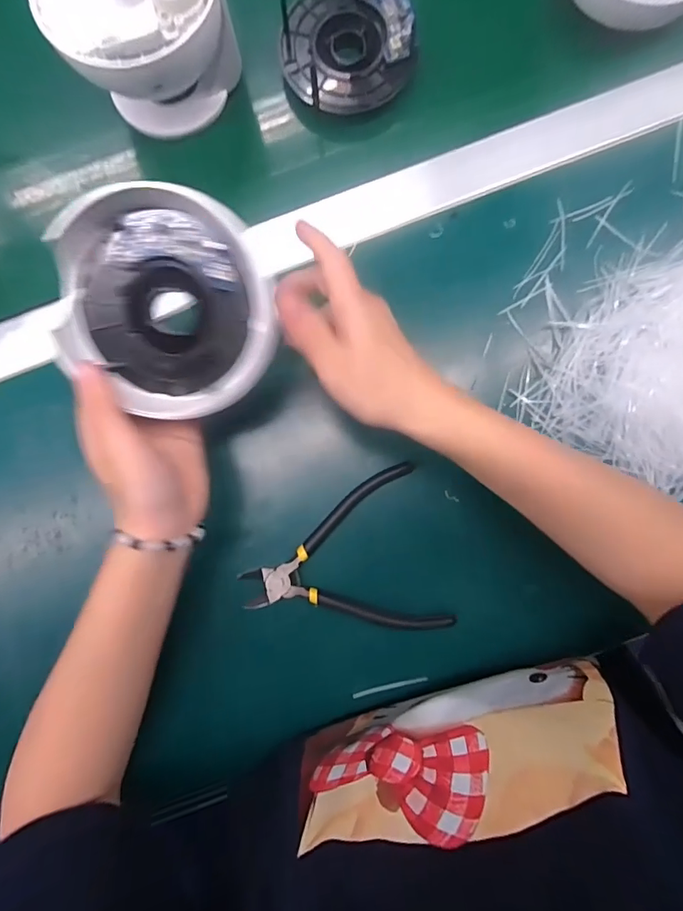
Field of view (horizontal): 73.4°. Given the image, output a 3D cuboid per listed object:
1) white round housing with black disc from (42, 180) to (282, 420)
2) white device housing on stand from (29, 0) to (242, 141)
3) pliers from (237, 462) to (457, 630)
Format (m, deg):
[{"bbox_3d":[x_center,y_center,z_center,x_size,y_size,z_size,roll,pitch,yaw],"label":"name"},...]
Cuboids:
[{"bbox_3d":[-0.103,-0.087,0.273,0.120,0.052,0.120,-1,105,-4],"label":"white round housing with black disc"},{"bbox_3d":[-0.144,-0.313,0.304,0.118,0.121,0.135,-33,90,3],"label":"white device housing on stand"},{"bbox_3d":[-0.002,0.081,0.335,0.138,0.009,0.119,-15,91,3],"label":"pliers"}]

